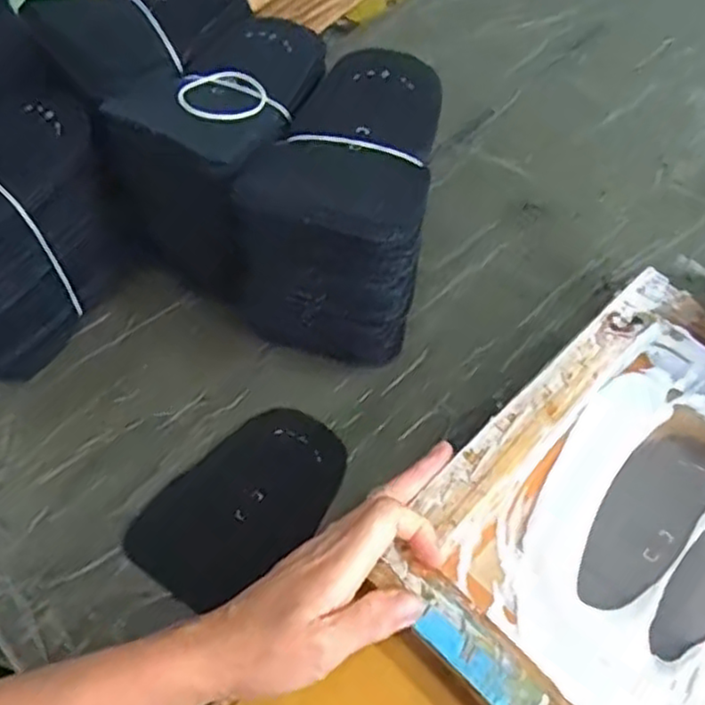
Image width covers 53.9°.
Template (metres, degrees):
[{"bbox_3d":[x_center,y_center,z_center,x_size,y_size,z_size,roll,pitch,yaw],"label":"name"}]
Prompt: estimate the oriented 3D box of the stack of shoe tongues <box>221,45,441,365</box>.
[{"bbox_3d":[0.001,-0.094,0.487,0.109,0.158,0.151,10,58,8],"label":"stack of shoe tongues"}]

